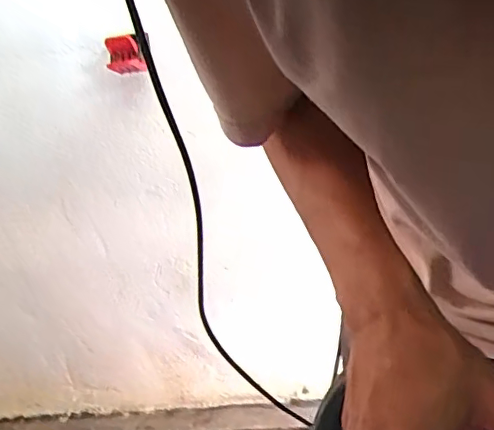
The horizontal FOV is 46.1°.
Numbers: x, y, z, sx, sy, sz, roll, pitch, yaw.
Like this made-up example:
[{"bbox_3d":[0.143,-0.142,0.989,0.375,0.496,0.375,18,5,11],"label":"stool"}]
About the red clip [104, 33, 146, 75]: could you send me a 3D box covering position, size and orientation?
[{"bbox_3d":[-0.295,-0.402,1.446,0.109,0.092,0.044,-11,13,-14],"label":"red clip"}]

